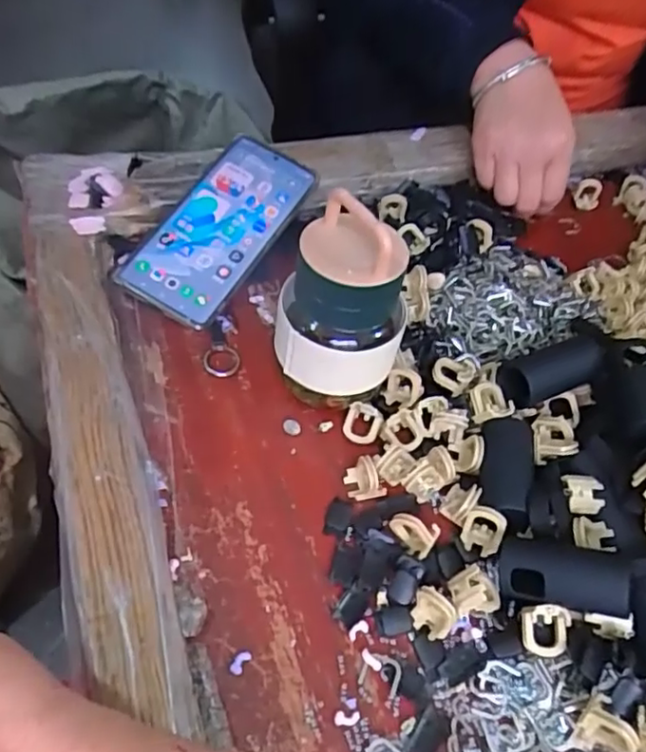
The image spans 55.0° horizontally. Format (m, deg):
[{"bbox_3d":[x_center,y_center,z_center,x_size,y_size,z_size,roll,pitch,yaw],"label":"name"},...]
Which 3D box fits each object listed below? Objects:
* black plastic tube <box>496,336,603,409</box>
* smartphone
[{"bbox_3d":[0.142,-0.003,0.389,0.065,0.033,0.030,-17,55,-19],"label":"black plastic tube"},{"bbox_3d":[-0.076,-0.112,0.459,0.080,0.009,0.160,32,68,5],"label":"smartphone"}]

